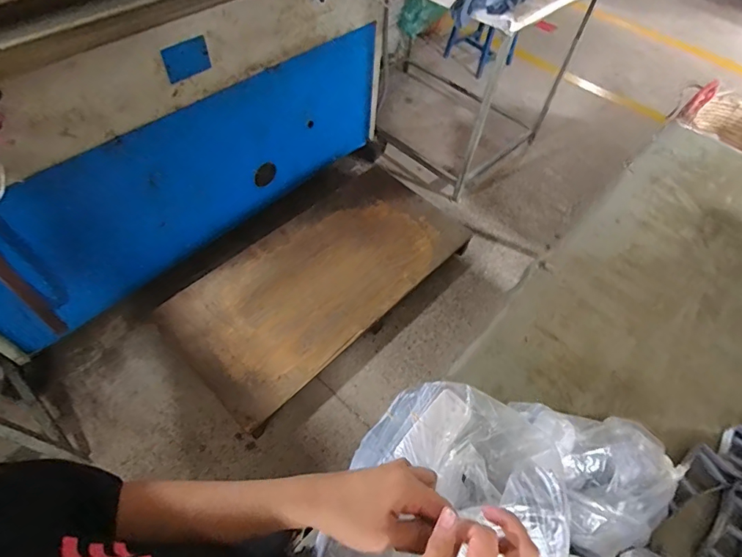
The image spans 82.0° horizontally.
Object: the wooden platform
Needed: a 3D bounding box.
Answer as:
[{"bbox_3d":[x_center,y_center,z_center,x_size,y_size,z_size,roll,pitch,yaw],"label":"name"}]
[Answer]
[{"bbox_3d":[-0.186,-0.049,1.752,0.622,0.148,1.219,40,62,21],"label":"wooden platform"}]

